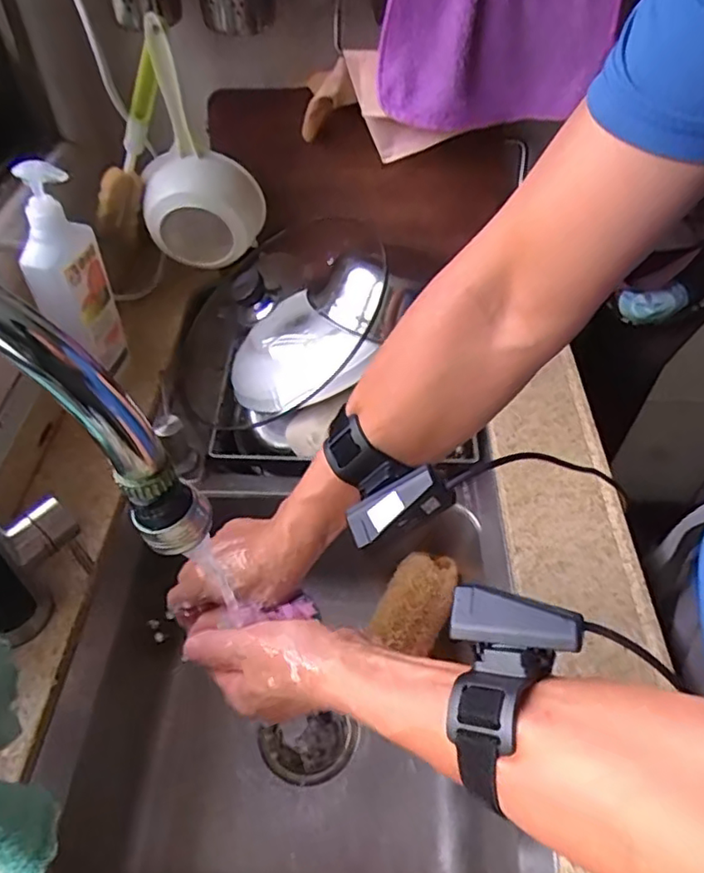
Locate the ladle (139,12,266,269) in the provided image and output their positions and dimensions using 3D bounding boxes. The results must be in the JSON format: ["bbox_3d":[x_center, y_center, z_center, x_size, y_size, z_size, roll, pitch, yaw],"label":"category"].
[{"bbox_3d":[-0.177,-0.316,0.672,0.096,0.240,0.117,28,53,23],"label":"ladle"}]

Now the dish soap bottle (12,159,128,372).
[{"bbox_3d":[-0.276,-0.152,0.596,0.070,0.226,0.050,-23,52,-20],"label":"dish soap bottle"}]

